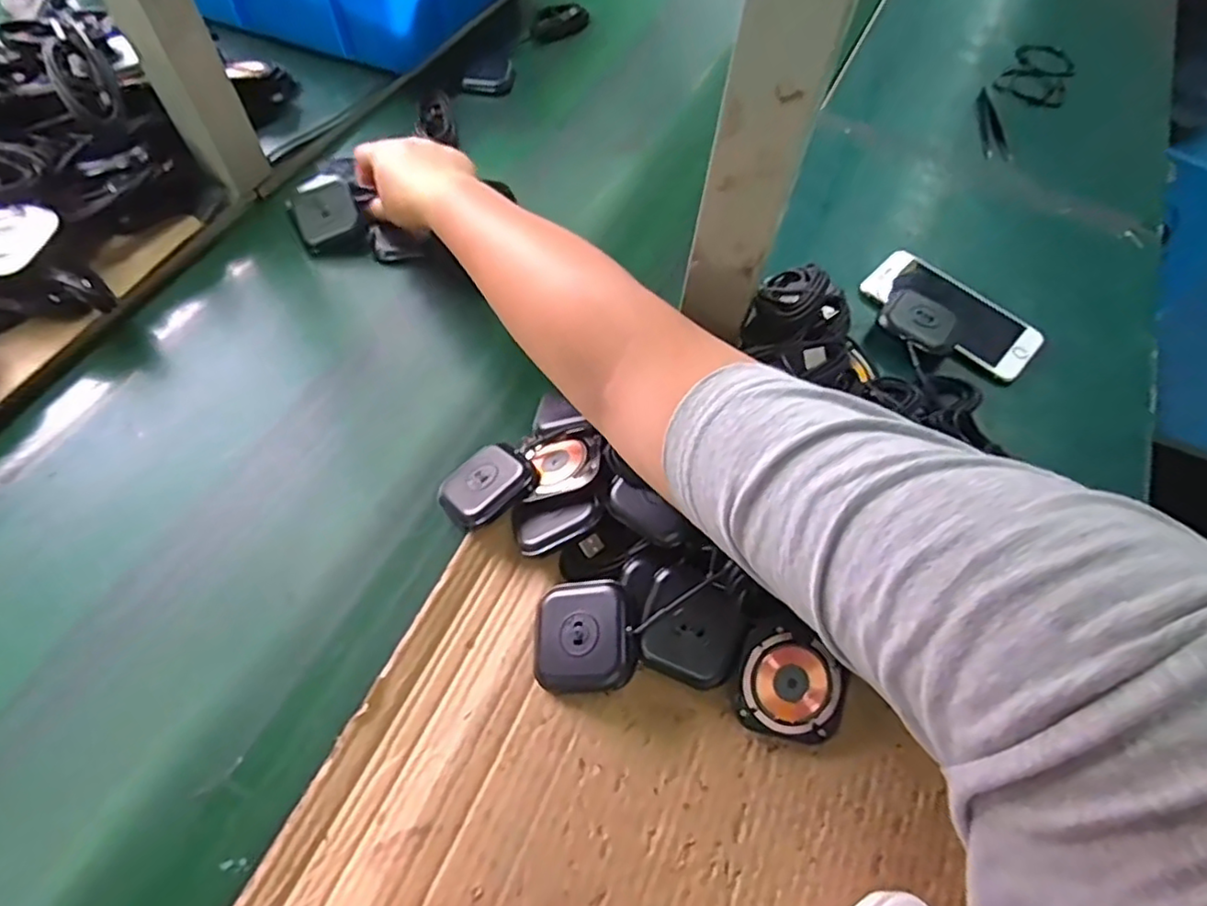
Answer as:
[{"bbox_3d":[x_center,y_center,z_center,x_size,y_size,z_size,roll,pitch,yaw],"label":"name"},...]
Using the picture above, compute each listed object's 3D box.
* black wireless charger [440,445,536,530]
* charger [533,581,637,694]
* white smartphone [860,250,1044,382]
[{"bbox_3d":[-0.076,0.022,0.420,0.059,0.022,0.050,-33,64,-18],"label":"black wireless charger"},{"bbox_3d":[-0.012,0.102,0.362,0.058,0.014,0.058,-9,64,17],"label":"charger"},{"bbox_3d":[0.283,-0.117,0.520,0.067,0.012,0.135,-40,71,-22],"label":"white smartphone"}]

